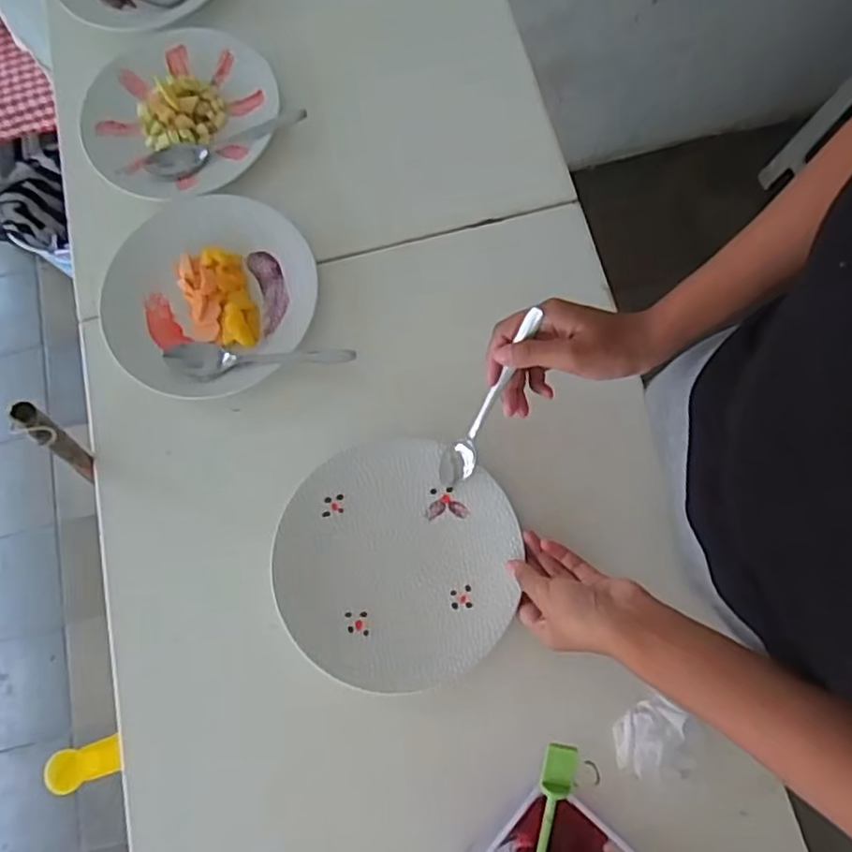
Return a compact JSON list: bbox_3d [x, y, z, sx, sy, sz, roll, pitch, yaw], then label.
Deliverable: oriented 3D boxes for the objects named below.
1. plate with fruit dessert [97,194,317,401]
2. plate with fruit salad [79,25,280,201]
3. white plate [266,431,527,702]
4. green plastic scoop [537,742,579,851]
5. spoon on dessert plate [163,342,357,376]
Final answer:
[{"bbox_3d":[-0.209,-0.128,0.634,0.197,0.024,0.203,0,76,2],"label":"plate with fruit dessert"},{"bbox_3d":[-0.259,-0.331,0.709,0.196,0.036,0.208,0,76,2],"label":"plate with fruit salad"},{"bbox_3d":[-0.026,0.112,0.560,0.196,0.021,0.197,0,76,2],"label":"white plate"},{"bbox_3d":[0.082,0.261,0.443,0.020,0.011,0.122,6,110,4],"label":"green plastic scoop"},{"bbox_3d":[-0.151,-0.063,0.610,0.171,0.011,0.032,-1,76,2],"label":"spoon on dessert plate"}]

